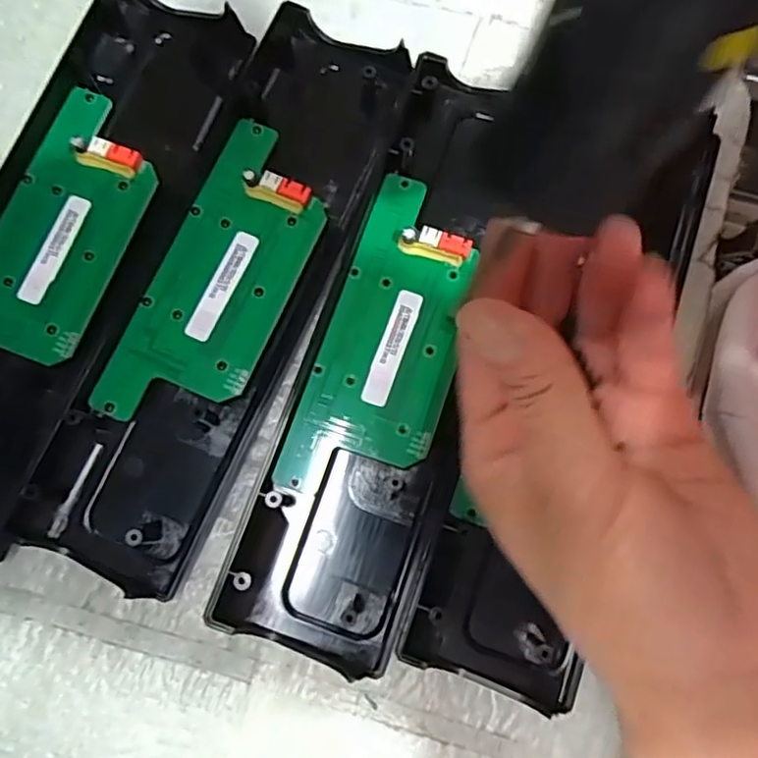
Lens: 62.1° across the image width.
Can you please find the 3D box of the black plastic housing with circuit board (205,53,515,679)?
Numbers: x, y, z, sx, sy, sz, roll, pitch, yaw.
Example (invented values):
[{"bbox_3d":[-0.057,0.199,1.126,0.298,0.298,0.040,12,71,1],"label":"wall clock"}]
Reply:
[{"bbox_3d":[0.010,-0.015,0.256,0.066,0.020,0.246,19,78,3],"label":"black plastic housing with circuit board"}]

